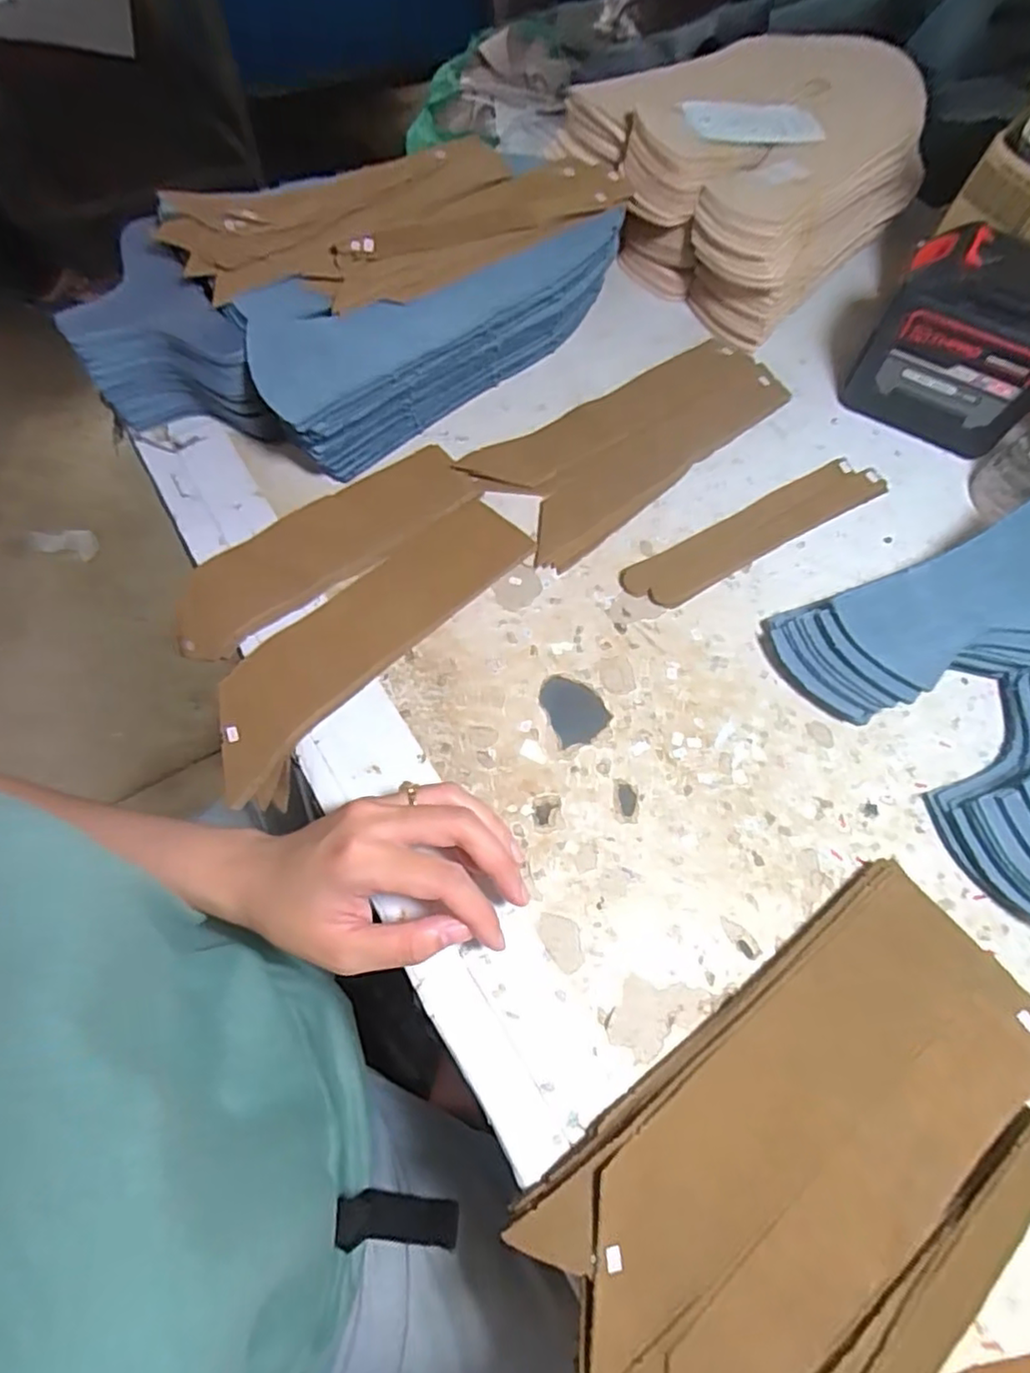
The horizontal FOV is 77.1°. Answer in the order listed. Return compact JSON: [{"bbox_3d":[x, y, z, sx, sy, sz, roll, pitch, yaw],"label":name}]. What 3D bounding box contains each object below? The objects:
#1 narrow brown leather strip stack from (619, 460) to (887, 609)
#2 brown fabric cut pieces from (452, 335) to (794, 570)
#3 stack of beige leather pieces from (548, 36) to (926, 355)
[{"bbox_3d":[0.160,-0.103,0.429,0.201,0.005,0.038,-28,69,-15],"label":"narrow brown leather strip stack"},{"bbox_3d":[0.085,-0.179,0.458,0.241,0.008,0.101,-37,72,-18],"label":"brown fabric cut pieces"},{"bbox_3d":[0.180,-0.417,0.523,0.211,0.098,0.243,41,69,15],"label":"stack of beige leather pieces"}]

